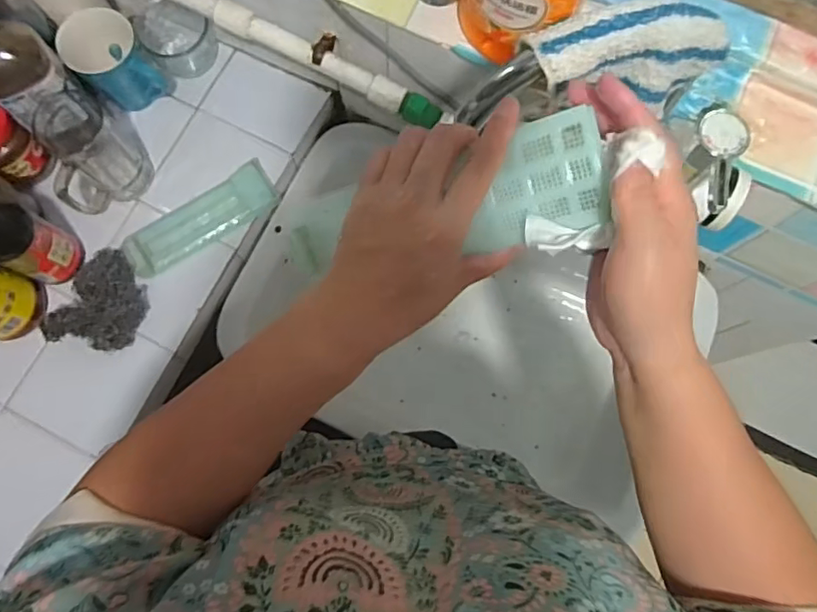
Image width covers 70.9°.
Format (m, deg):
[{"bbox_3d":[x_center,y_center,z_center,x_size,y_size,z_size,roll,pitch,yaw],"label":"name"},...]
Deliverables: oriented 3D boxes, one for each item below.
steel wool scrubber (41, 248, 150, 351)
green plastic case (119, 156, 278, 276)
[{"bbox_3d":[-0.372,-0.009,0.700,0.091,0.042,0.124,14,77,2],"label":"steel wool scrubber"},{"bbox_3d":[-0.268,-0.112,0.743,0.201,0.025,0.059,-33,80,-8],"label":"green plastic case"}]

